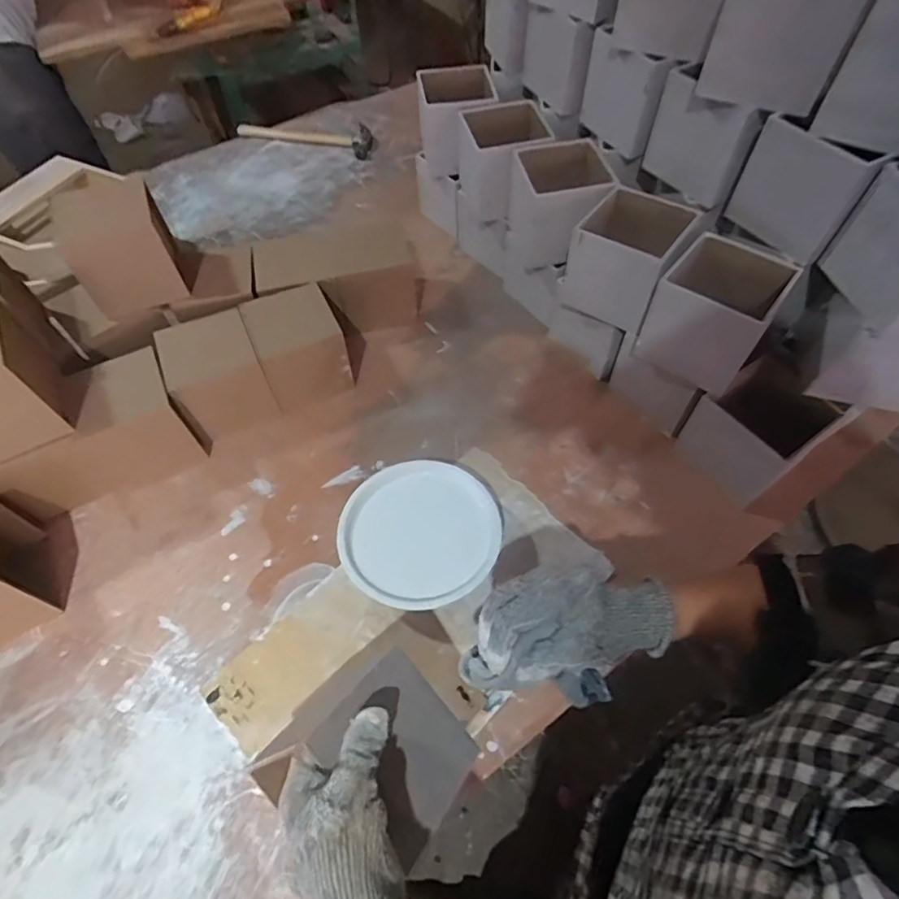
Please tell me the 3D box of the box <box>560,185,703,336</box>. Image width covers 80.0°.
[{"bbox_3d":[0.214,-0.233,0.659,0.112,0.118,0.107,29,61,20],"label":"box"}]

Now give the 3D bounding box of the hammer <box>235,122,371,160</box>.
[{"bbox_3d":[-0.293,-0.657,1.113,0.290,0.037,0.077,18,58,13],"label":"hammer"}]

